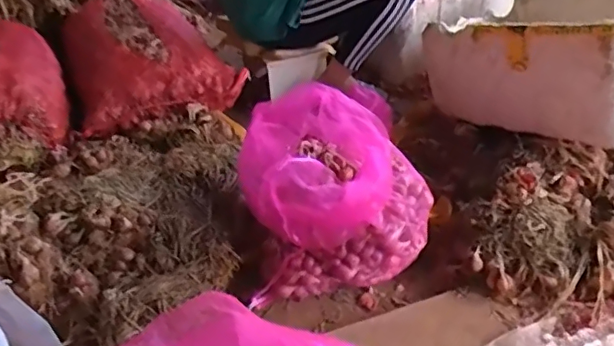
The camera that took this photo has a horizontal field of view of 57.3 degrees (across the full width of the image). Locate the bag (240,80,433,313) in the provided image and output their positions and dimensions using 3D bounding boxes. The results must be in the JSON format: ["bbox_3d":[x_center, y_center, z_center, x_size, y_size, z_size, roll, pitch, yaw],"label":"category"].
[{"bbox_3d":[0.052,0.019,1.167,0.367,0.268,0.327,-5,36,-1],"label":"bag"}]

